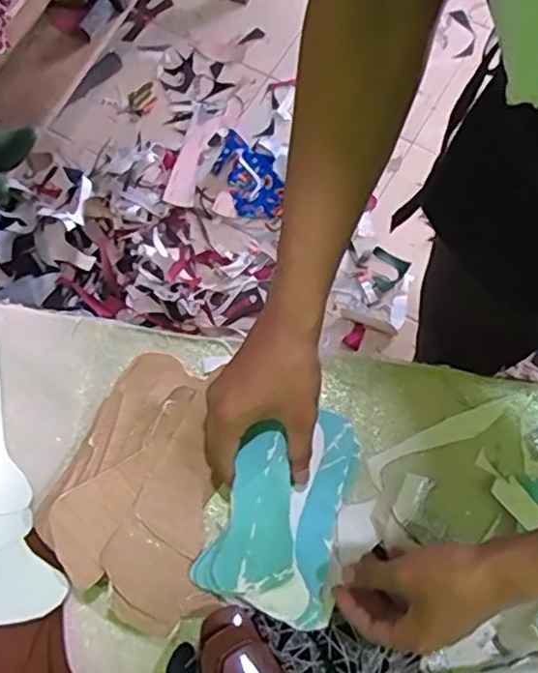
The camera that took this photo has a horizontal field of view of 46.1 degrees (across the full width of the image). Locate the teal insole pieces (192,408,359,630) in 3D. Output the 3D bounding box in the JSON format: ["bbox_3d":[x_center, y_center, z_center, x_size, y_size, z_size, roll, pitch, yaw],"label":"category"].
[{"bbox_3d":[0.016,0.139,0.521,0.105,0.057,0.169,19,72,8],"label":"teal insole pieces"}]

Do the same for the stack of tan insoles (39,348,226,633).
[{"bbox_3d":[-0.106,0.130,0.543,0.150,0.052,0.226,-4,72,1],"label":"stack of tan insoles"}]

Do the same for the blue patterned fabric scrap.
[{"bbox_3d":[-0.051,-0.393,1.544,0.141,0.033,0.250,-30,74,-7],"label":"blue patterned fabric scrap"}]

